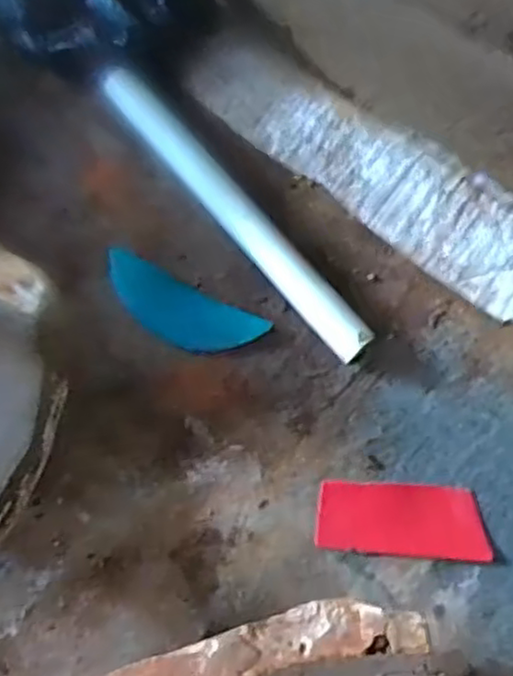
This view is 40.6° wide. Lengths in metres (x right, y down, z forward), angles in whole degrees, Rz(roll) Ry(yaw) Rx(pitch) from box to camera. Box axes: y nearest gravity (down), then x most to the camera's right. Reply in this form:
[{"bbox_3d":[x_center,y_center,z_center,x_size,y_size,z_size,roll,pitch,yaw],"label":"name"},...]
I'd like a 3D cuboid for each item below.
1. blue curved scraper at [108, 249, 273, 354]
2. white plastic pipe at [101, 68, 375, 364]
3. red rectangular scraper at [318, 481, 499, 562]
[{"bbox_3d":[-0.054,-0.019,0.471,0.116,0.005,0.043,26,75,5],"label":"blue curved scraper"},{"bbox_3d":[-0.017,-0.089,0.485,0.026,0.028,0.264,-40,79,-12],"label":"white plastic pipe"},{"bbox_3d":[0.094,0.117,0.445,0.109,0.004,0.045,4,76,-2],"label":"red rectangular scraper"}]

